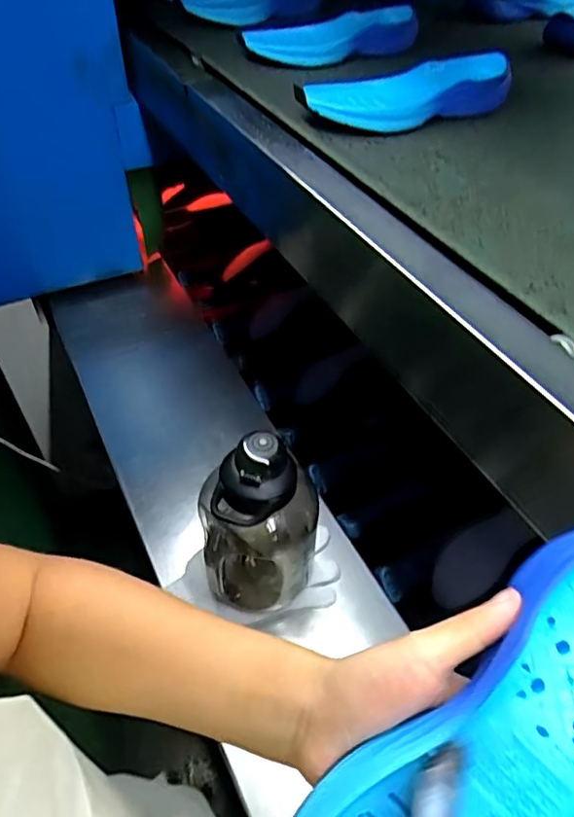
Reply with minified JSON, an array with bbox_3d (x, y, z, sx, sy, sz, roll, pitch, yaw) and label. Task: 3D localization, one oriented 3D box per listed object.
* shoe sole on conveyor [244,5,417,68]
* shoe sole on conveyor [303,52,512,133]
[{"bbox_3d":[0.064,-0.517,0.789,0.242,0.047,0.075,-22,51,-19],"label":"shoe sole on conveyor"},{"bbox_3d":[0.129,-0.357,0.638,0.241,0.056,0.093,-22,51,-19],"label":"shoe sole on conveyor"}]

